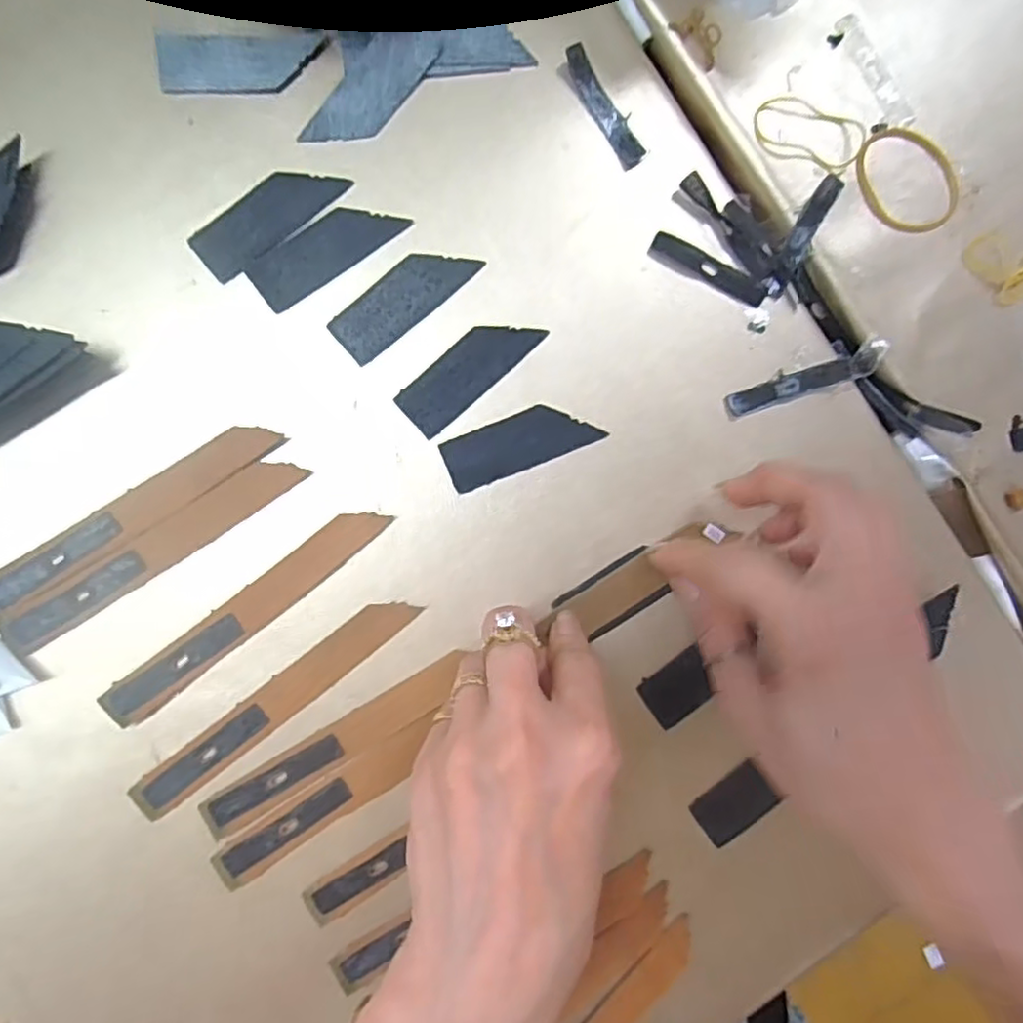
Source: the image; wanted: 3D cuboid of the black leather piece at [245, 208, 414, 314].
[{"bbox_3d":[-0.075,-0.106,0.268,0.063,0.004,0.023,-37,92,-5],"label":"black leather piece"}]

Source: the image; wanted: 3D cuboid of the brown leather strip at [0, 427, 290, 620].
[{"bbox_3d":[-0.147,0.001,0.259,0.123,0.004,0.016,-34,92,-5],"label":"brown leather strip"}]

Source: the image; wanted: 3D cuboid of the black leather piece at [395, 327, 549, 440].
[{"bbox_3d":[-0.017,-0.059,0.273,0.063,0.004,0.023,-42,93,-5],"label":"black leather piece"}]

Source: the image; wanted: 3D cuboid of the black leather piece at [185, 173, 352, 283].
[{"bbox_3d":[-0.098,-0.119,0.267,0.063,0.004,0.024,-41,93,-5],"label":"black leather piece"}]

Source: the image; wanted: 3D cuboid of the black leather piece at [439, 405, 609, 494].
[{"bbox_3d":[0.004,-0.029,0.275,0.064,0.004,0.023,-22,91,-5],"label":"black leather piece"}]

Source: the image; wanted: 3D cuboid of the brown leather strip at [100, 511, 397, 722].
[{"bbox_3d":[-0.104,0.039,0.262,0.124,0.006,0.017,-38,92,-5],"label":"brown leather strip"}]

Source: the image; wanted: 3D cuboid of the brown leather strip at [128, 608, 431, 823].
[{"bbox_3d":[-0.092,0.075,0.263,0.125,0.004,0.017,-38,92,-5],"label":"brown leather strip"}]

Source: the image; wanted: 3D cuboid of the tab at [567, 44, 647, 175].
[{"bbox_3d":[0.039,-0.170,0.279,0.012,0.004,0.054,-33,92,-5],"label":"tab"}]

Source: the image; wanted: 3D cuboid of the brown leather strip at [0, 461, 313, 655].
[{"bbox_3d":[-0.138,0.015,0.261,0.123,0.005,0.017,-34,92,-5],"label":"brown leather strip"}]

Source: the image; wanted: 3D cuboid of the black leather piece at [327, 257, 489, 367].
[{"bbox_3d":[-0.044,-0.088,0.270,0.063,0.004,0.023,-41,93,-5],"label":"black leather piece"}]

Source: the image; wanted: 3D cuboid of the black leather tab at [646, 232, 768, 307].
[{"bbox_3d":[0.085,-0.104,0.283,0.053,0.004,0.011,26,87,-4],"label":"black leather tab"}]

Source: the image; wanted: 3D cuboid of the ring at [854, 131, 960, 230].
[{"bbox_3d":[0.172,-0.143,0.288,0.049,0.004,0.038,38,86,-3],"label":"ring"}]

